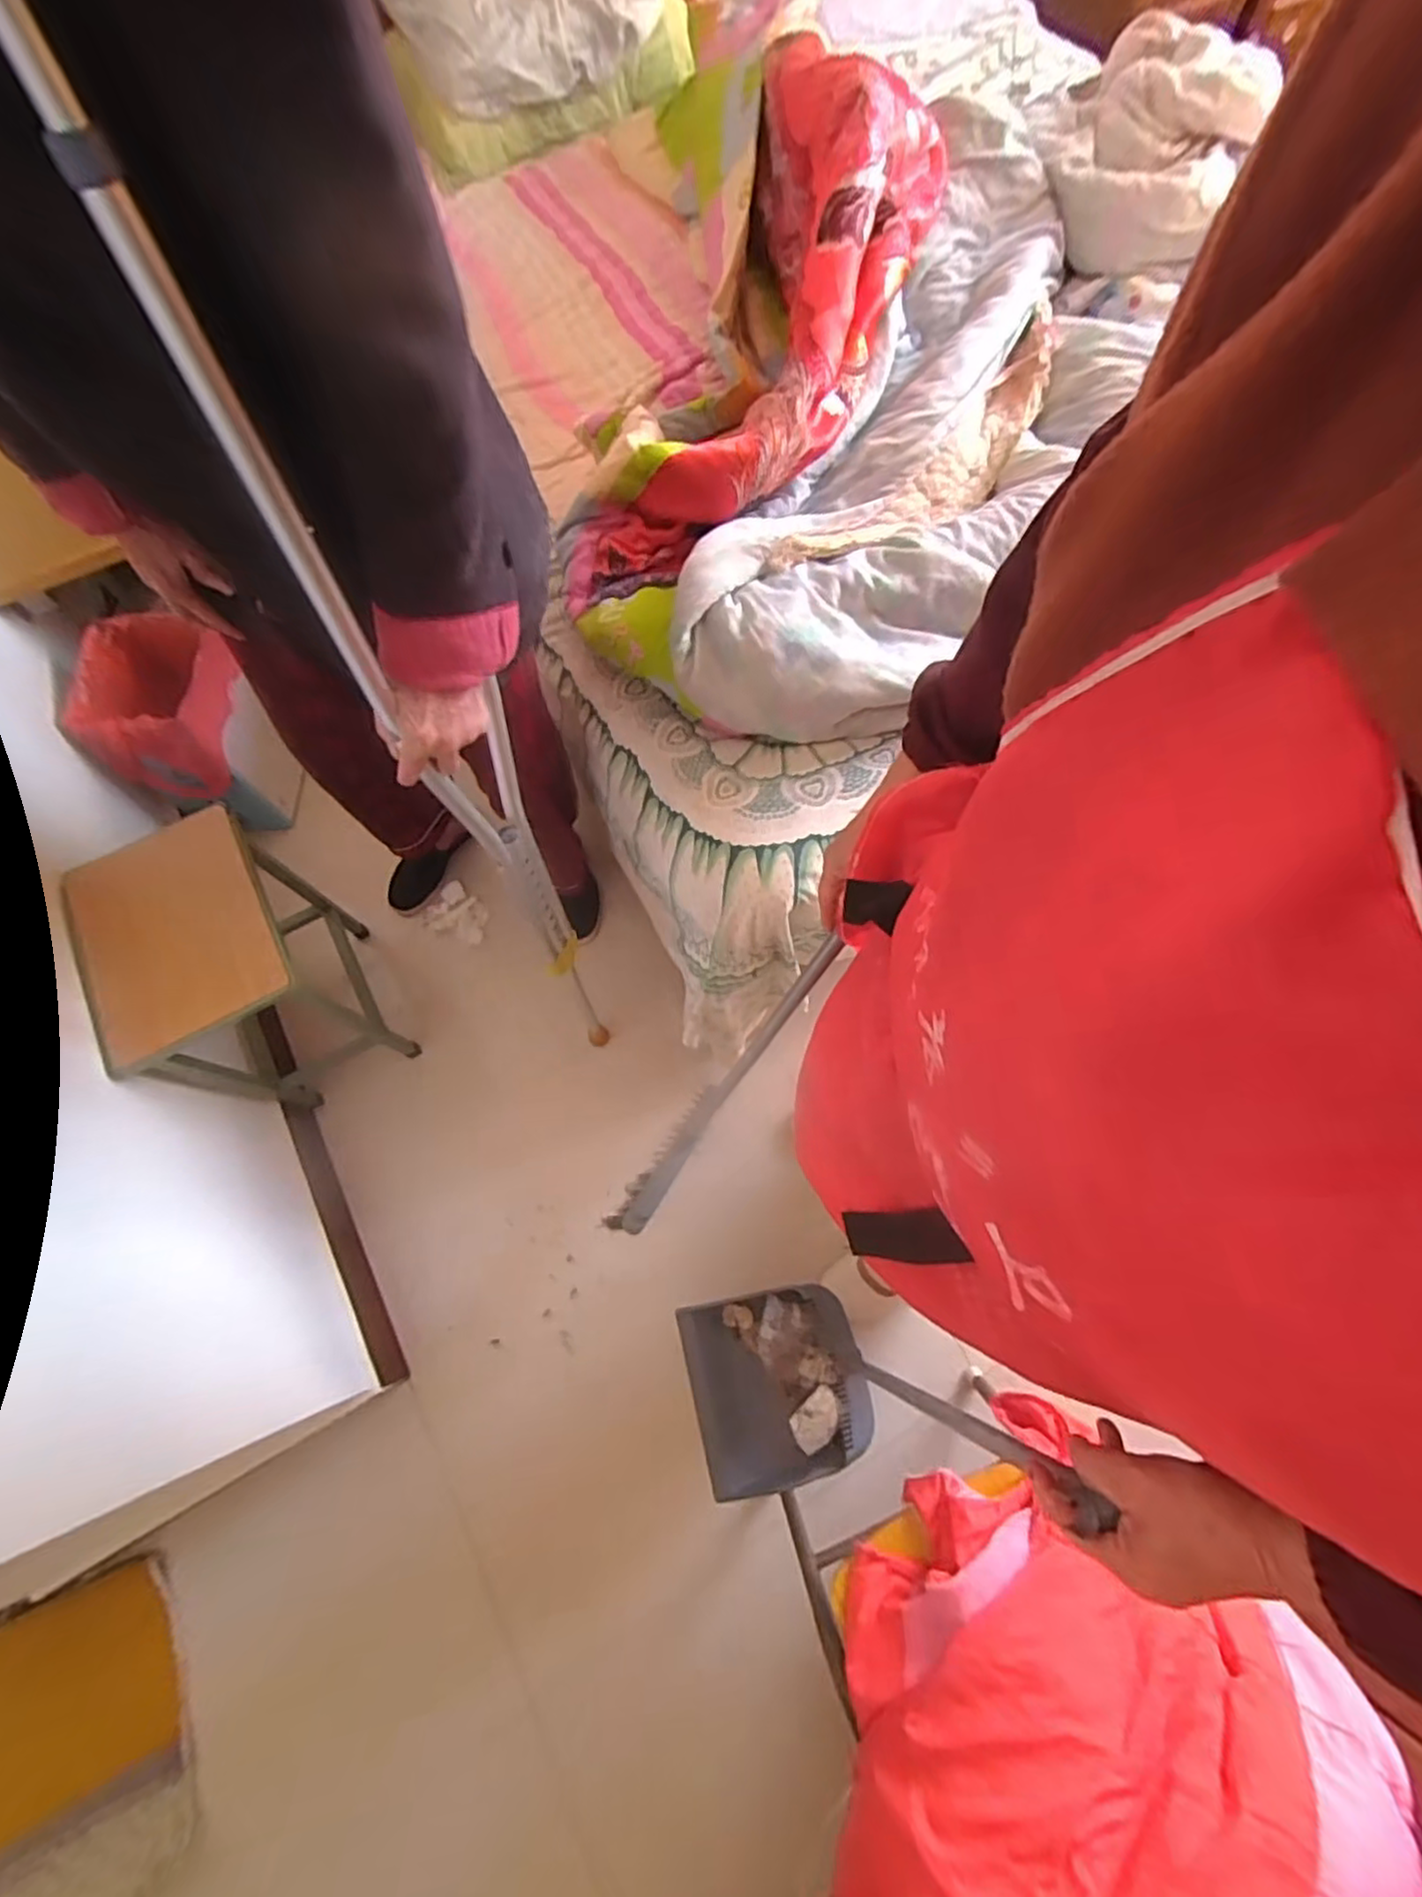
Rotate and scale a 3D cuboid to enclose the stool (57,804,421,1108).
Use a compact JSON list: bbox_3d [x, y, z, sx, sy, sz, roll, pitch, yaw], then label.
[{"bbox_3d":[-0.709,0.049,1.121,0.253,0.414,0.330,-28,71,-9],"label":"stool"}]

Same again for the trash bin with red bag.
[{"bbox_3d":[-0.983,-0.408,1.334,0.237,0.368,0.265,27,72,11],"label":"trash bin with red bag"}]

